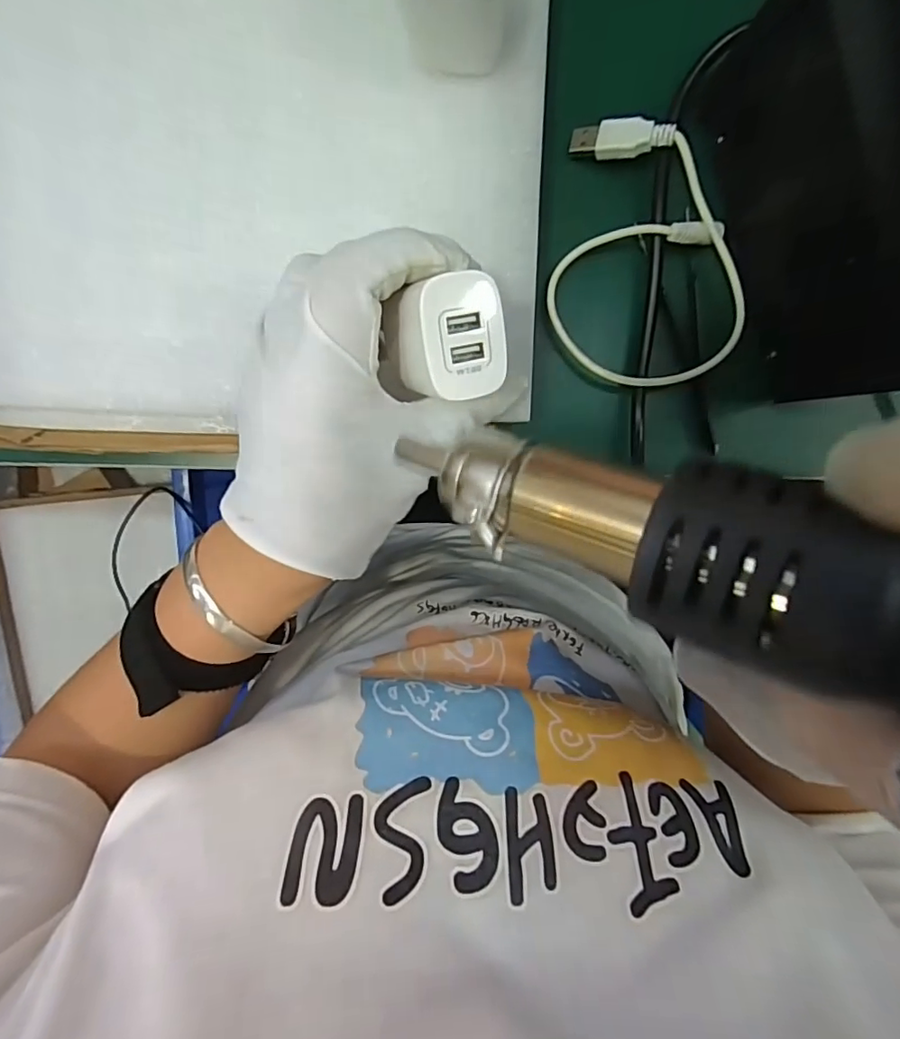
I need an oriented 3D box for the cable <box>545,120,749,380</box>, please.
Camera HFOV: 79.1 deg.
[{"bbox_3d":[0.095,-0.120,0.255,0.091,0.028,0.113,7,99,-3],"label":"cable"}]

